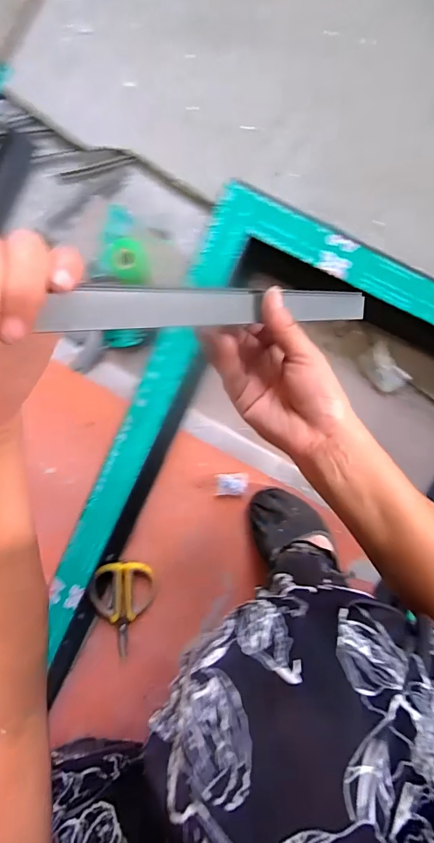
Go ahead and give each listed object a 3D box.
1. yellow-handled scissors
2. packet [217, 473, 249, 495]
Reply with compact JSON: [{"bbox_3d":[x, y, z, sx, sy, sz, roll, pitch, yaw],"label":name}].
[{"bbox_3d":[-0.132,0.264,0.598,0.085,0.012,0.136,-2,103,-11],"label":"yellow-handled scissors"},{"bbox_3d":[0.022,0.087,0.582,0.042,0.007,0.030,0,98,0],"label":"packet"}]

